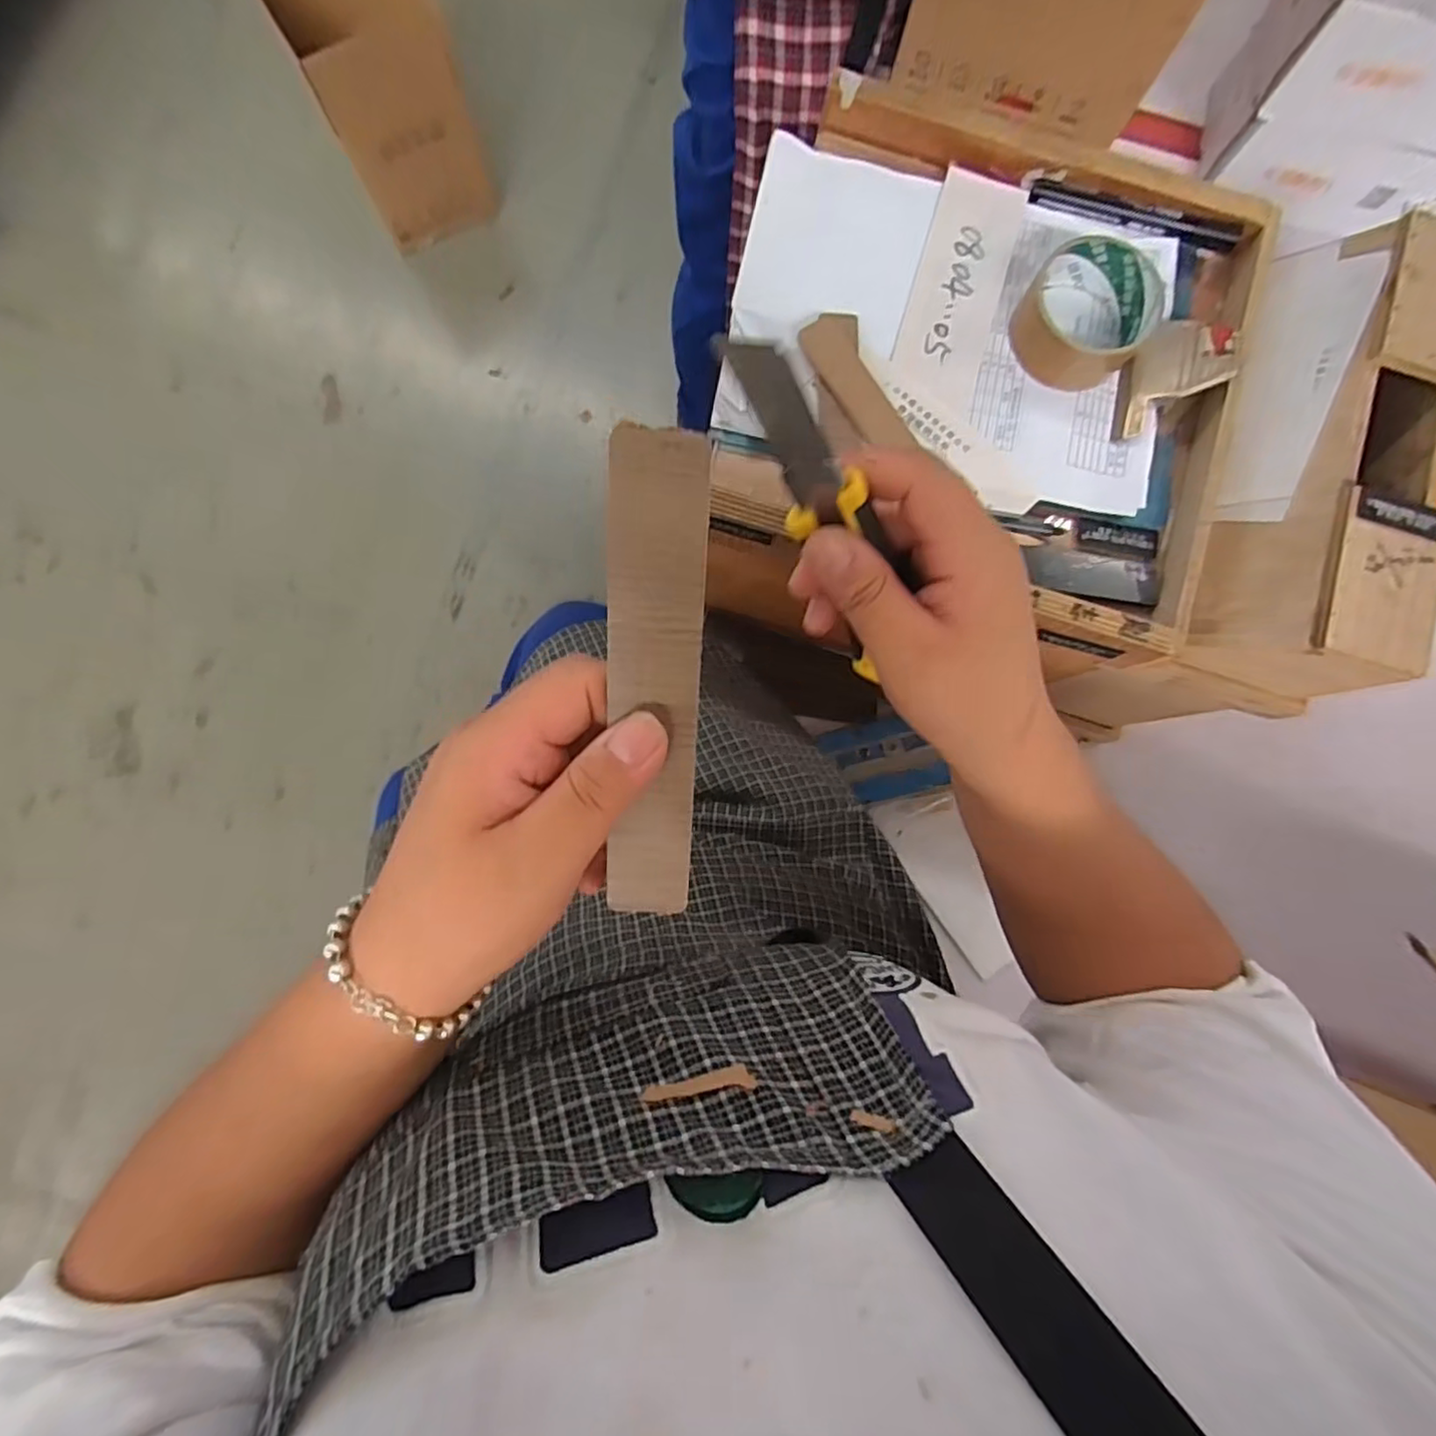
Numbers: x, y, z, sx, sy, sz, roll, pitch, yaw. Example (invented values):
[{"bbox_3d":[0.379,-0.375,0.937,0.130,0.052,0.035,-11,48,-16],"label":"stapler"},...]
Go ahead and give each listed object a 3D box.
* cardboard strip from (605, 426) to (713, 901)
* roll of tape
[{"bbox_3d":[-0.019,-0.006,0.201,0.028,0.006,0.151,2,110,-3],"label":"cardboard strip"},{"bbox_3d":[0.248,-0.273,0.443,0.092,0.037,0.084,0,83,-3],"label":"roll of tape"}]

